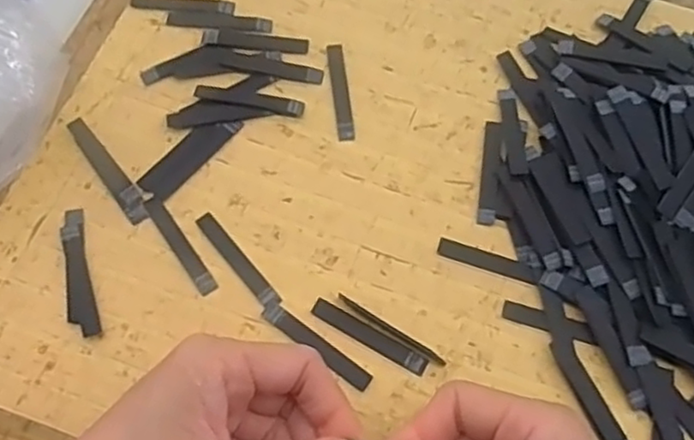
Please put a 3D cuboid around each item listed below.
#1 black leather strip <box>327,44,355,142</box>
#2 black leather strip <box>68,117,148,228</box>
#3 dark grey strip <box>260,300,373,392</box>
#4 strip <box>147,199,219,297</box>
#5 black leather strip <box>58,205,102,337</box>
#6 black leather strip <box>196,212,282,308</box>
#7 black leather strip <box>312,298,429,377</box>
[{"bbox_3d":[-0.003,-0.073,0.380,0.009,0.004,0.062,-5,69,-3],"label":"black leather strip"},{"bbox_3d":[-0.125,-0.028,0.356,0.012,0.004,0.071,-35,73,-13],"label":"black leather strip"},{"bbox_3d":[-0.015,0.060,0.322,0.061,0.004,0.009,35,73,12],"label":"dark grey strip"},{"bbox_3d":[-0.083,0.012,0.341,0.010,0.004,0.058,-33,73,-12],"label":"strip"},{"bbox_3d":[-0.133,0.025,0.333,0.014,0.005,0.068,-15,70,-6],"label":"black leather strip"},{"bbox_3d":[-0.055,0.020,0.340,0.009,0.004,0.060,-38,74,-14],"label":"black leather strip"},{"bbox_3d":[0.011,0.056,0.325,0.060,0.004,0.009,29,71,10],"label":"black leather strip"}]

